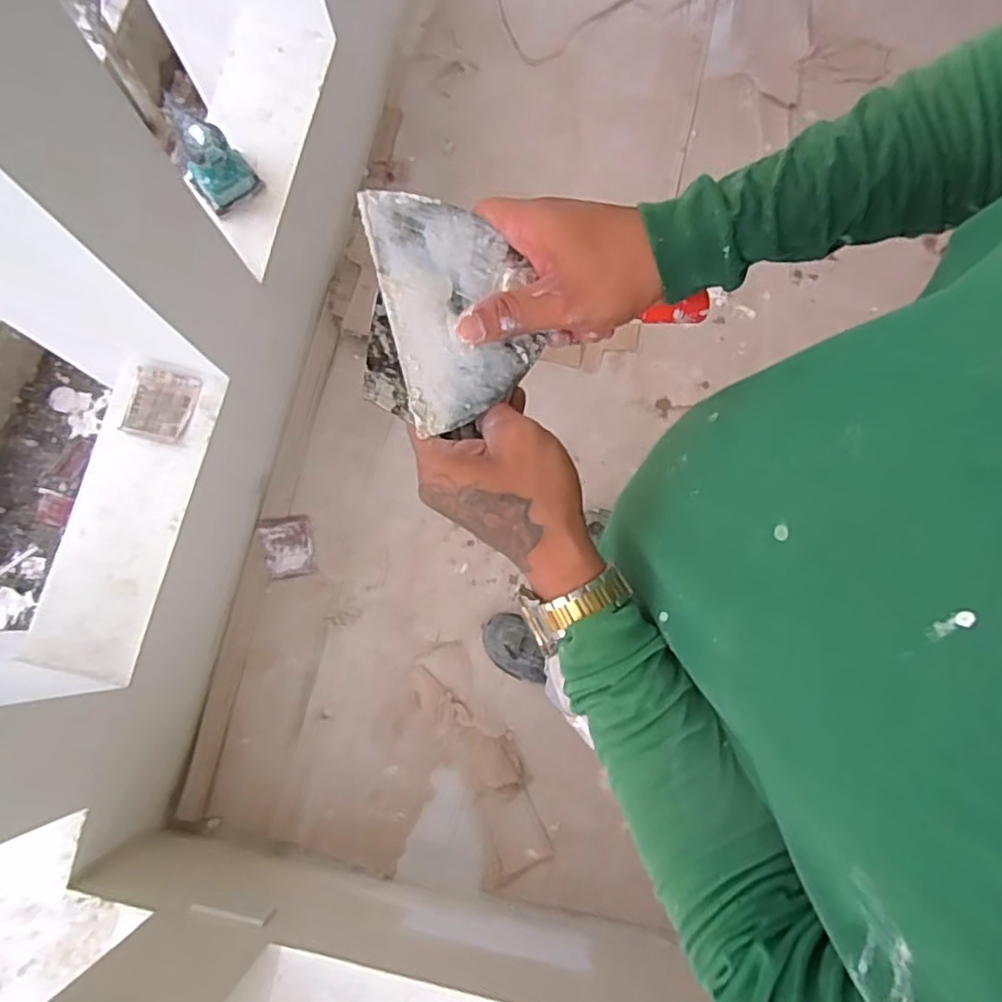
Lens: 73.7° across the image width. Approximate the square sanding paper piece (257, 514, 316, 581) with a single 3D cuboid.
[{"bbox_3d":[-0.475,0.102,1.487,0.110,0.006,0.137,-7,81,-22],"label":"square sanding paper piece"}]

